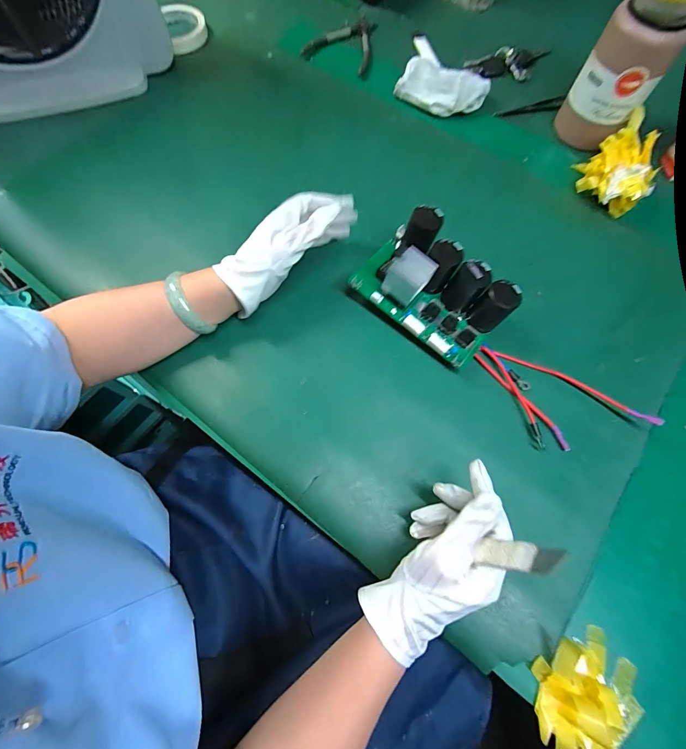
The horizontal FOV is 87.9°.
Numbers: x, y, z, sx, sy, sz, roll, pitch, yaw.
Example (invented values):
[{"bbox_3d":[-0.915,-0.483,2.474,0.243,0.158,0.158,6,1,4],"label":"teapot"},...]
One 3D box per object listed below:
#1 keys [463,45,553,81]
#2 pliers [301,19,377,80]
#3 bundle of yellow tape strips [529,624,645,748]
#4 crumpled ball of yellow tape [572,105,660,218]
[{"bbox_3d":[0.271,-0.497,0.565,0.143,0.021,0.052,-11,71,-4],"label":"keys"},{"bbox_3d":[0.009,-0.543,0.580,0.106,0.010,0.139,21,72,7],"label":"pliers"},{"bbox_3d":[0.202,0.263,0.286,0.093,0.026,0.077,-32,73,-11],"label":"bundle of yellow tape strips"},{"bbox_3d":[0.360,-0.271,0.463,0.091,0.056,0.122,40,75,13],"label":"crumpled ball of yellow tape"}]

